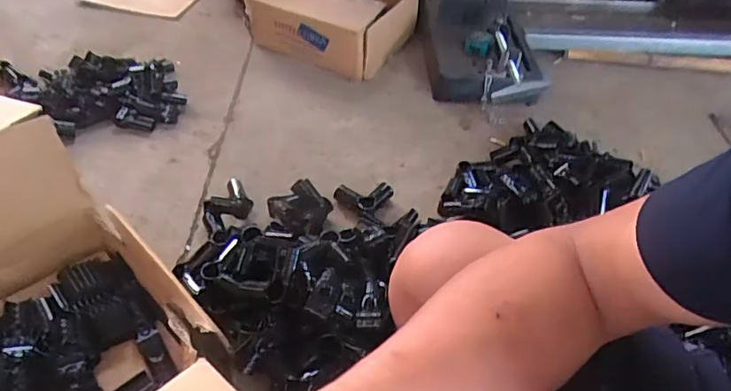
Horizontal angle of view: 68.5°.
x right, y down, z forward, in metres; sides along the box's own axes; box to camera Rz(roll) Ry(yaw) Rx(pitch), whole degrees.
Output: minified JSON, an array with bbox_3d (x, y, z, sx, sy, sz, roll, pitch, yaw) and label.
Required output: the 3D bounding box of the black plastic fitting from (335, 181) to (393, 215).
[{"bbox_3d":[-0.001,-0.003,0.996,0.087,0.038,0.079,26,50,19],"label":"black plastic fitting"}]

